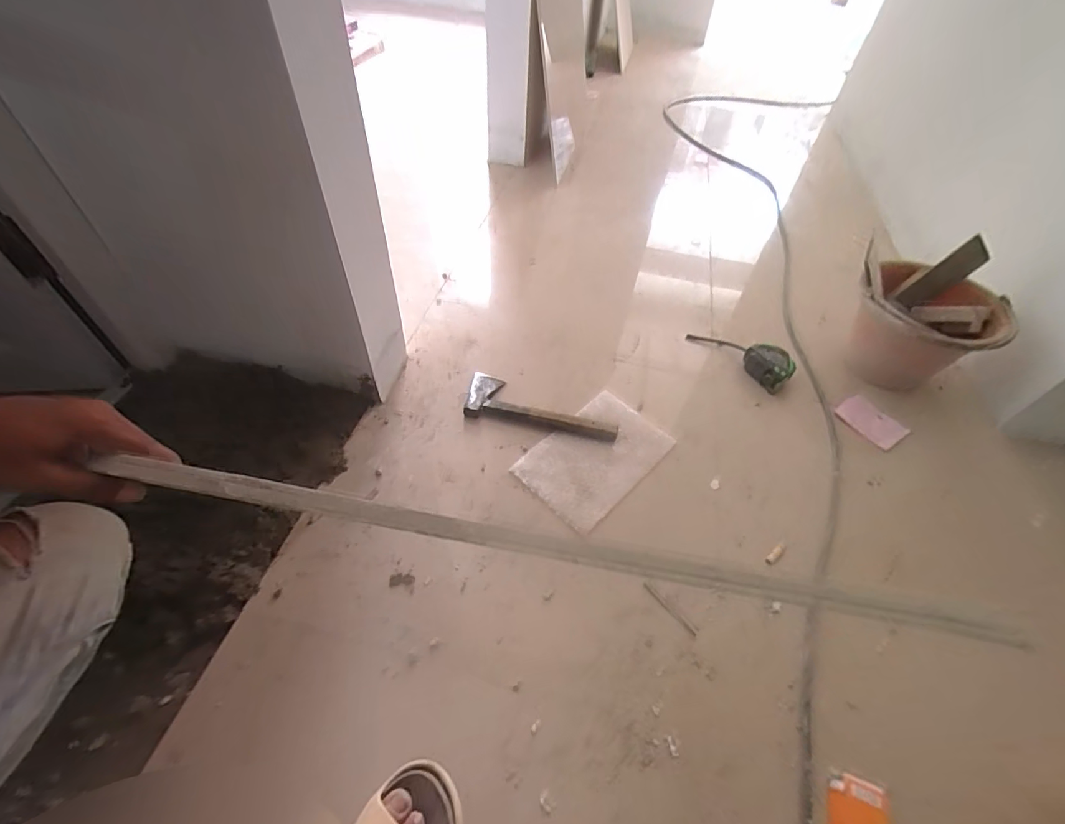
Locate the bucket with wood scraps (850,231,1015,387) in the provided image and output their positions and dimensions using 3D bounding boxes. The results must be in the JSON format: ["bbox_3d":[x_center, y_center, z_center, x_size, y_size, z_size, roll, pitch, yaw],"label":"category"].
[{"bbox_3d":[0.715,-0.177,0.873,0.226,0.209,0.241,2,51,-3],"label":"bucket with wood scraps"}]

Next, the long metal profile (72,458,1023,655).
[{"bbox_3d":[0.038,0.114,0.383,0.741,0.019,0.021,11,54,-2],"label":"long metal profile"}]

